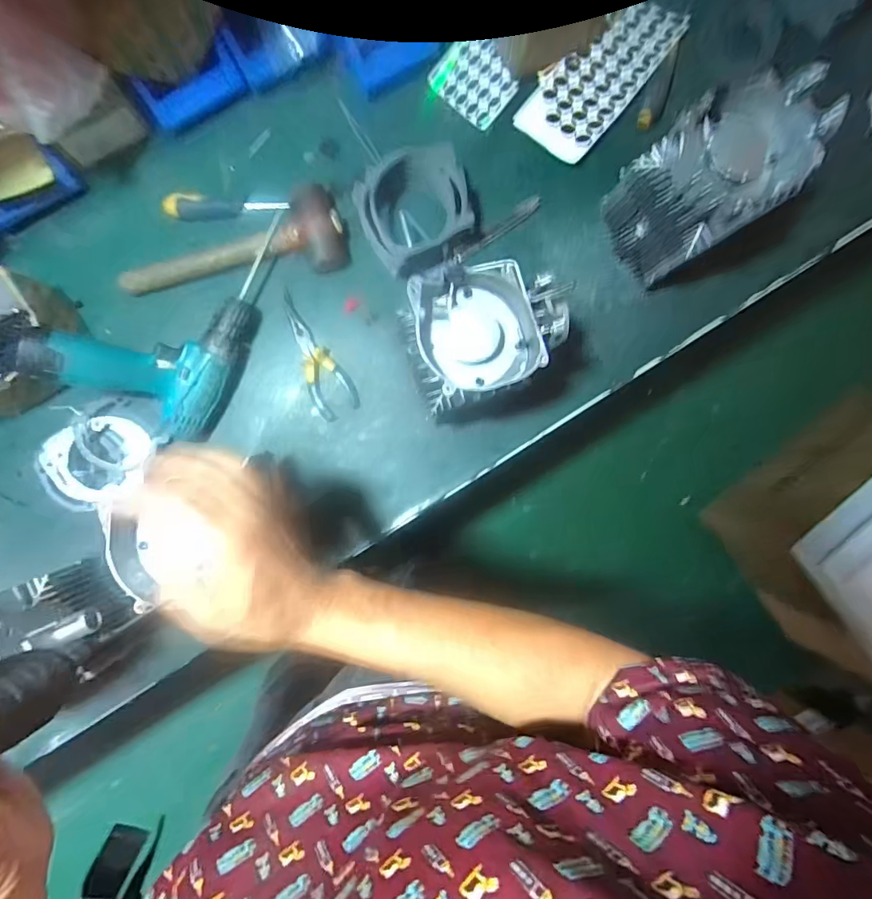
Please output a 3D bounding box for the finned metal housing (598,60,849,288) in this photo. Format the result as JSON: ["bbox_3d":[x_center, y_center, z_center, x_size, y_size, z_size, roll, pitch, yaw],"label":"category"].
[{"bbox_3d":[0.298,-0.287,0.527,0.141,0.178,0.122,-28,88,-4],"label":"finned metal housing"}]

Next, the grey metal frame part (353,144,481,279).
[{"bbox_3d":[-0.023,-0.292,0.583,0.129,0.071,0.125,0,86,-2],"label":"grey metal frame part"}]

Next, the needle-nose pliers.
[{"bbox_3d":[-0.158,-0.126,0.619,0.056,0.014,0.171,-24,87,-4],"label":"needle-nose pliers"}]

